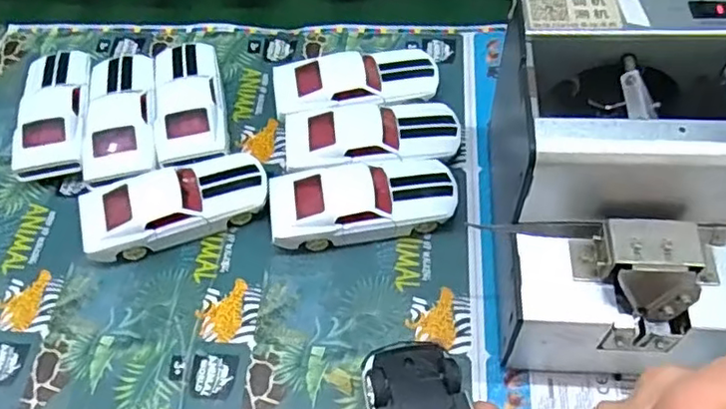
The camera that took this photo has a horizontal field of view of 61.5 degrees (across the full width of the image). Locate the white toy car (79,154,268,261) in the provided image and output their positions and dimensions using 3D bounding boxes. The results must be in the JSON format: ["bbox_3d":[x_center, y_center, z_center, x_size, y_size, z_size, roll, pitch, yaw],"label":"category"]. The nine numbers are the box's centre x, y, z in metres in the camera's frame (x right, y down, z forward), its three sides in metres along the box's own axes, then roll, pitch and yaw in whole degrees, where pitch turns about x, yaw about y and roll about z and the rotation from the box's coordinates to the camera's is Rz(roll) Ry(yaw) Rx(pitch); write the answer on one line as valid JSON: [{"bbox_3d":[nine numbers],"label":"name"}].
[{"bbox_3d":[-0.132,0.000,0.435,0.127,0.038,0.050,-17,57,-8],"label":"white toy car"}]

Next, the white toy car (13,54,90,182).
[{"bbox_3d":[-0.244,-0.072,0.491,0.054,0.034,0.122,-13,56,-5],"label":"white toy car"}]

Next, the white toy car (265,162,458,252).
[{"bbox_3d":[0.002,0.000,0.428,0.129,0.037,0.050,-9,56,-3],"label":"white toy car"}]

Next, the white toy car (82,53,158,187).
[{"bbox_3d":[-0.189,-0.067,0.480,0.053,0.030,0.129,-12,56,-5],"label":"white toy car"}]

